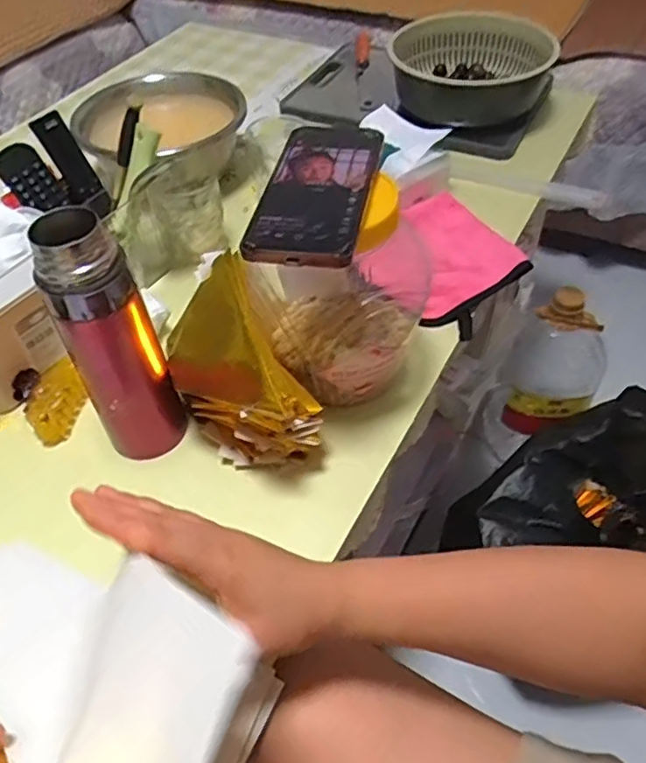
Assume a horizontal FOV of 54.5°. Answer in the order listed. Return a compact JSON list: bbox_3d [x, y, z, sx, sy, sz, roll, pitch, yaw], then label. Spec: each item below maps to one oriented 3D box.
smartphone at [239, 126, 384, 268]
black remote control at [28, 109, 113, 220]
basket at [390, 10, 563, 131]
[{"bbox_3d":[-0.004,-0.139,0.449,0.077,0.013,0.160,8,50,9],"label":"smartphone"},{"bbox_3d":[-0.260,-0.226,0.660,0.034,0.110,0.015,-43,26,-29],"label":"black remote control"},{"bbox_3d":[0.208,-0.456,0.898,0.214,0.081,0.246,4,50,6],"label":"basket"}]

